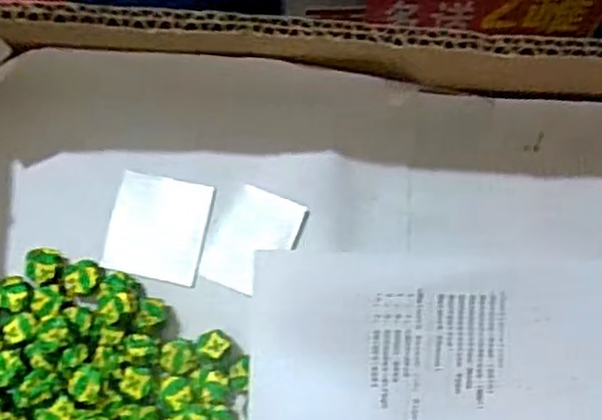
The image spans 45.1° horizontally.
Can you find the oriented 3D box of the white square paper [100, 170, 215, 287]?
[{"bbox_3d":[-0.050,0.006,0.257,0.033,0.004,0.035,12,86,0],"label":"white square paper"}]

